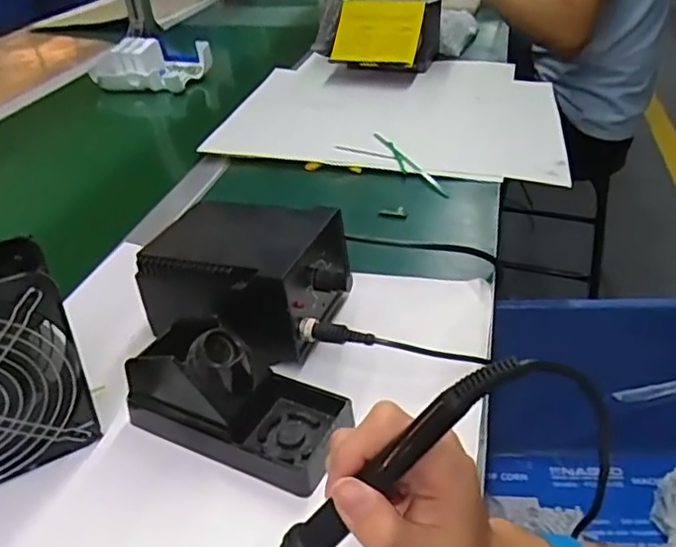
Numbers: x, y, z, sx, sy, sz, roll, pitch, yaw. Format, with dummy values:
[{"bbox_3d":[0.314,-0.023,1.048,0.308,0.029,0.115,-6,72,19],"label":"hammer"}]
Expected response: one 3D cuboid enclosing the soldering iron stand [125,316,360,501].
[{"bbox_3d":[-0.069,0.078,0.445,0.156,0.078,0.086,17,38,25],"label":"soldering iron stand"}]

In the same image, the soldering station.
[{"bbox_3d":[-0.075,-0.001,0.531,0.162,0.081,0.117,10,36,17],"label":"soldering station"}]

